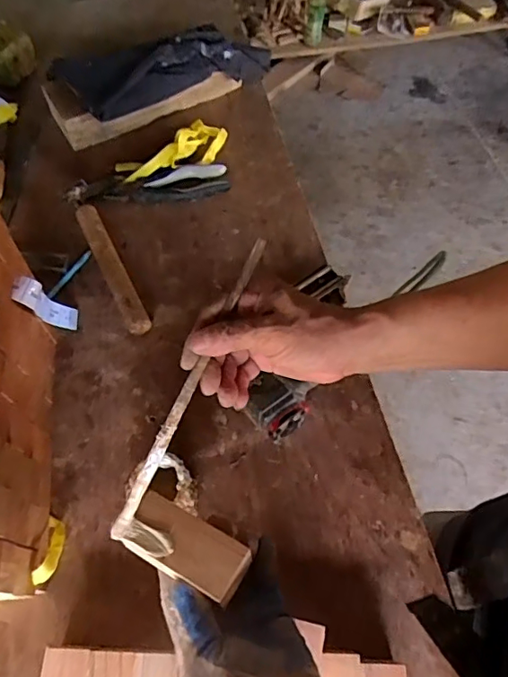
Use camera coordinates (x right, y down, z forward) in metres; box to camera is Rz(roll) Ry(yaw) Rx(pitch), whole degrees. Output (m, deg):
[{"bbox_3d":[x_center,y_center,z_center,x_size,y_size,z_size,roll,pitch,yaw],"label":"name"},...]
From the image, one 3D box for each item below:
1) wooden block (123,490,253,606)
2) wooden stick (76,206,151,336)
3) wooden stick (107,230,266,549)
[{"bbox_3d":[-0.055,0.163,0.409,0.101,0.009,0.049,27,65,24],"label":"wooden block"},{"bbox_3d":[-0.202,-0.101,0.739,0.032,0.028,0.226,-24,66,-13],"label":"wooden stick"},{"bbox_3d":[-0.052,0.041,0.413,0.011,0.008,0.262,27,92,12],"label":"wooden stick"}]

